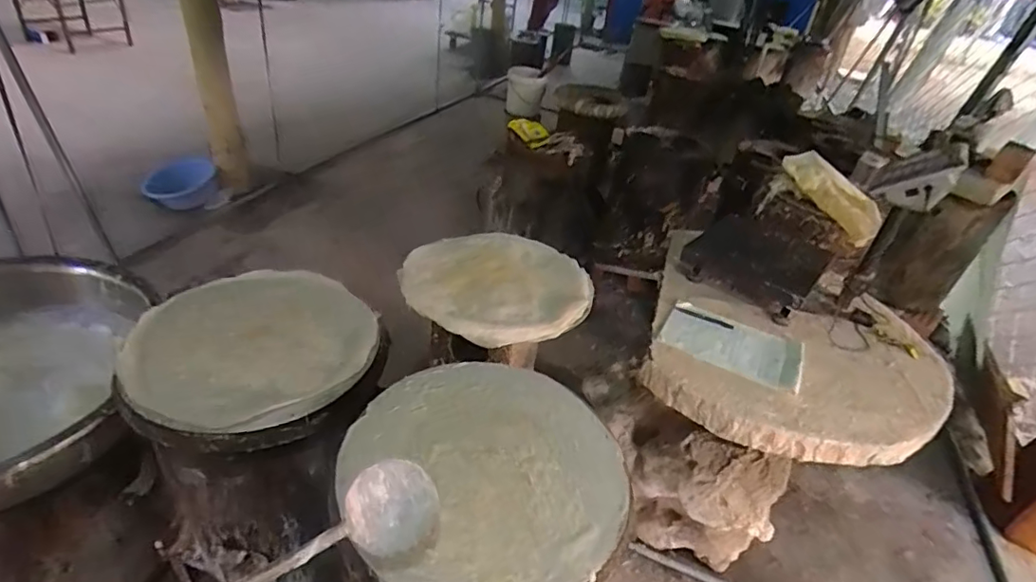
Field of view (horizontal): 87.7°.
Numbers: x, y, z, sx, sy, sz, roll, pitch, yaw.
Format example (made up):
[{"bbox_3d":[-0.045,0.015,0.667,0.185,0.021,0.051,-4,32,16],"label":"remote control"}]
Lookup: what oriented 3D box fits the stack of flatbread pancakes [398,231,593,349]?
[{"bbox_3d":[-0.048,-0.024,1.139,0.374,0.039,0.388,-27,47,-36],"label":"stack of flatbread pancakes"}]

